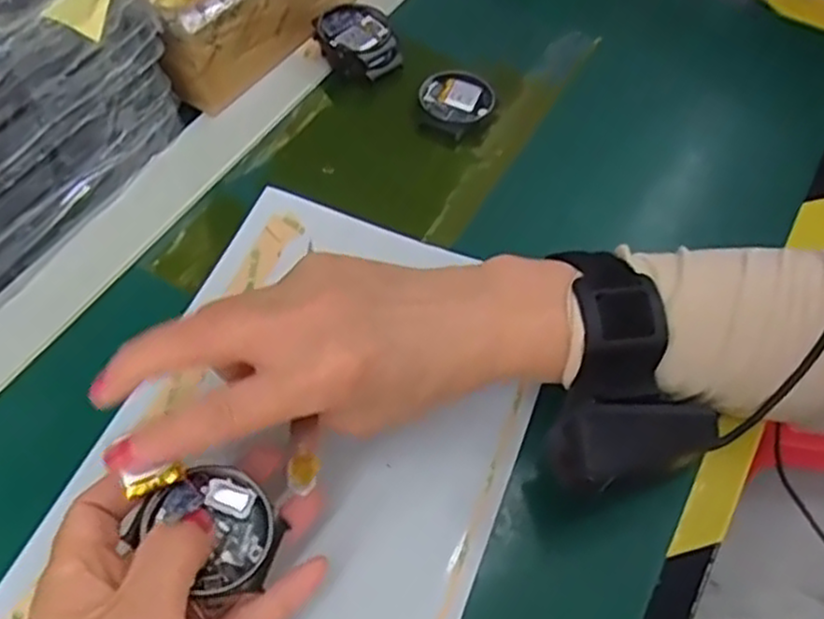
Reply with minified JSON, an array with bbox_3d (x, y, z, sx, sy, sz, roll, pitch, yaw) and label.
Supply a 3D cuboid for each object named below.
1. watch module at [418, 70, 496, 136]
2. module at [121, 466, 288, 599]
[{"bbox_3d":[0.026,-0.120,0.441,0.043,0.011,0.047,0,56,-2],"label":"watch module"},{"bbox_3d":[-0.068,0.078,0.267,0.044,0.017,0.038,40,63,19],"label":"module"}]

